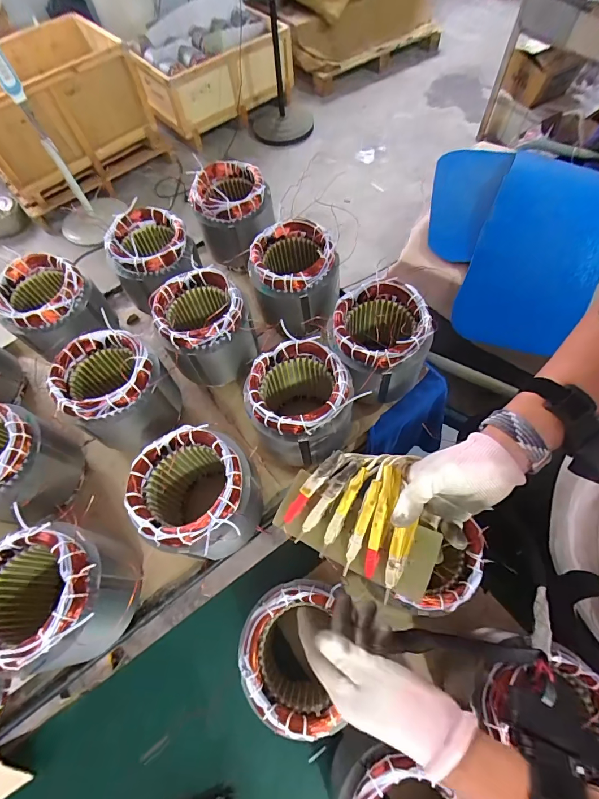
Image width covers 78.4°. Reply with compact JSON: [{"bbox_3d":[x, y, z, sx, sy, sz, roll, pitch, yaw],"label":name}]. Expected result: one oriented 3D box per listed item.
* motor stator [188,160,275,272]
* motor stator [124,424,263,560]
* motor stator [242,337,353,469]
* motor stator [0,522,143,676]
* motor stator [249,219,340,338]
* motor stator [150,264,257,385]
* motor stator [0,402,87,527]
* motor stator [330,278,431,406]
[{"bbox_3d":[-0.128,-0.371,0.755,0.149,0.156,0.146,-9,64,-1],"label":"motor stator"},{"bbox_3d":[-0.133,0.126,0.492,0.135,0.128,0.136,-1,64,3],"label":"motor stator"},{"bbox_3d":[0.002,0.015,0.561,0.138,0.164,0.138,-1,64,3],"label":"motor stator"},{"bbox_3d":[-0.298,0.239,0.459,0.136,0.147,0.133,-1,64,3],"label":"motor stator"},{"bbox_3d":[-0.006,-0.212,0.667,0.143,0.154,0.138,-14,64,-3],"label":"motor stator"},{"bbox_3d":[-0.156,-0.120,0.620,0.137,0.125,0.140,-1,64,3],"label":"motor stator"},{"bbox_3d":[-0.432,0.093,0.544,0.134,0.144,0.145,-1,64,3],"label":"motor stator"},{"bbox_3d":[0.120,-0.085,0.577,0.132,0.132,0.143,-1,64,3],"label":"motor stator"}]

